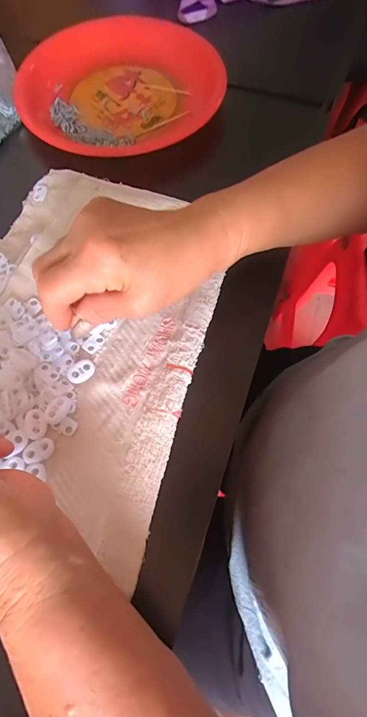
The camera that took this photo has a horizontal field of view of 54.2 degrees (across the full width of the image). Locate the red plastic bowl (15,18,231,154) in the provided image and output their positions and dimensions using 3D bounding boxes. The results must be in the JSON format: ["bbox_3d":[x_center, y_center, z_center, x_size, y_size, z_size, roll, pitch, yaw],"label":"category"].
[{"bbox_3d":[-0.065,-0.306,0.400,0.214,0.038,0.214,0,68,0],"label":"red plastic bowl"}]

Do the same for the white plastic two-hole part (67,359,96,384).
[{"bbox_3d":[-0.081,0.010,0.282,0.016,0.004,0.022,42,74,16],"label":"white plastic two-hole part"}]

